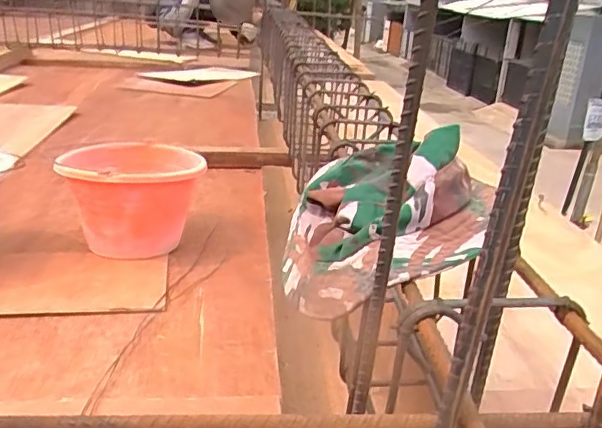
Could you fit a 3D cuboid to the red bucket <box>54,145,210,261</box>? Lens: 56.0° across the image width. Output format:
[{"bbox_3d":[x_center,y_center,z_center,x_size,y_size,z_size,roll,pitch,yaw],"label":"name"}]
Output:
[{"bbox_3d":[-0.306,-0.030,1.053,0.250,0.171,0.255,4,22,-1],"label":"red bucket"}]

